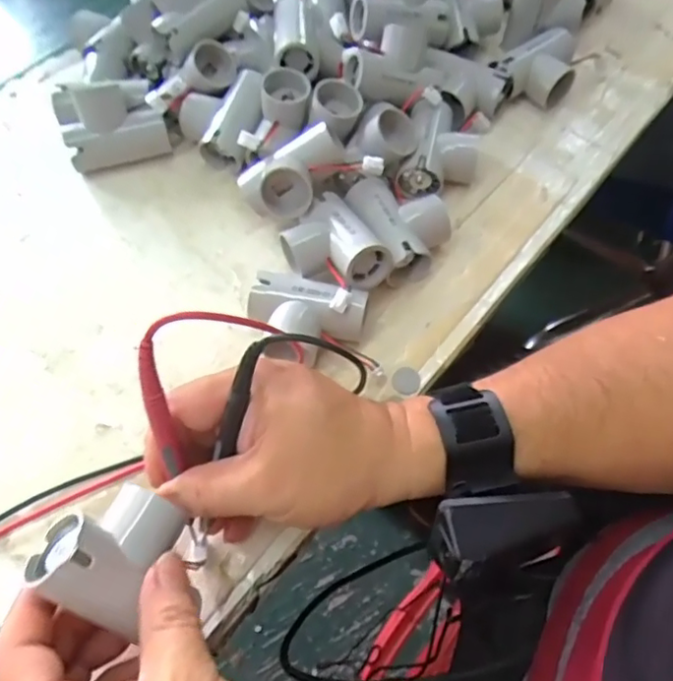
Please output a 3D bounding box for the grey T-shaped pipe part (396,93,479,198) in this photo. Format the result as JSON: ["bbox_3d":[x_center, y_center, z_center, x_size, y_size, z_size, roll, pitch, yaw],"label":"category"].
[{"bbox_3d":[0.080,-0.148,0.443,0.055,0.036,0.079,12,61,6],"label":"grey T-shaped pipe part"}]

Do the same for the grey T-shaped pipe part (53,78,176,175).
[{"bbox_3d":[-0.172,-0.170,0.450,0.080,0.046,0.069,-15,62,-9],"label":"grey T-shaped pipe part"}]

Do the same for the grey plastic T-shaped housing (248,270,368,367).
[{"bbox_3d":[-0.020,-0.010,0.377,0.071,0.034,0.050,12,62,6],"label":"grey plastic T-shaped housing"}]

